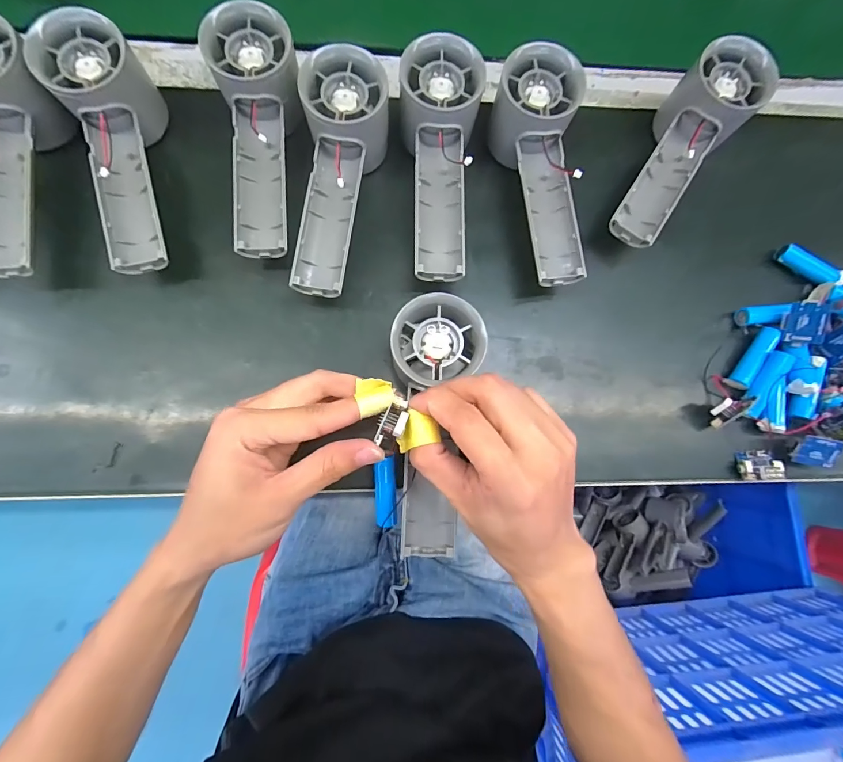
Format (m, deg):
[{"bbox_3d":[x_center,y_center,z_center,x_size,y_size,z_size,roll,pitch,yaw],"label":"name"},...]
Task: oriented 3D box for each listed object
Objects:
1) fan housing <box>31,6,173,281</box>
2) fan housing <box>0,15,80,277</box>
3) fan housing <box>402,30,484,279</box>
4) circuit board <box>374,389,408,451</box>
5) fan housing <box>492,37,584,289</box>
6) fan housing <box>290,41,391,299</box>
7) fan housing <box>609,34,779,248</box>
[{"bbox_3d":[-0.197,-0.151,0.266,0.051,0.061,0.153,-17,83,-7],"label":"fan housing"},{"bbox_3d":[-0.265,-0.146,0.259,0.057,0.058,0.153,-10,82,-6],"label":"fan housing"},{"bbox_3d":[0.011,-0.149,0.280,0.055,0.057,0.155,2,81,-4],"label":"fan housing"},{"bbox_3d":[-0.017,0.022,0.218,0.014,0.008,0.034,18,63,-2],"label":"circuit board"},{"bbox_3d":[0.084,-0.146,0.285,0.056,0.057,0.157,-5,82,-5],"label":"fan housing"},{"bbox_3d":[-0.055,-0.136,0.275,0.056,0.054,0.156,3,81,-4],"label":"fan housing"},{"bbox_3d":[0.184,-0.167,0.292,0.053,0.066,0.144,37,81,2],"label":"fan housing"}]

